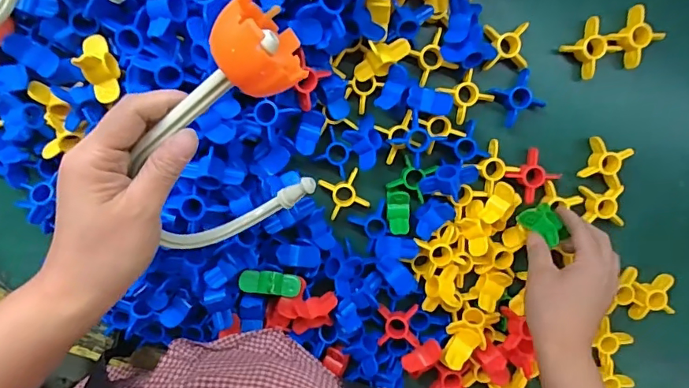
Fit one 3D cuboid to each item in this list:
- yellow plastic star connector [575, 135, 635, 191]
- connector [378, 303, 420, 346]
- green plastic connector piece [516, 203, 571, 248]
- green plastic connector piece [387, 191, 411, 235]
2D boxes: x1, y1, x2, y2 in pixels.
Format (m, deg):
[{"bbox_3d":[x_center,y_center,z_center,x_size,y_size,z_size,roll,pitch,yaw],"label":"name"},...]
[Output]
[{"bbox_3d":[0.258,-0.030,0.467,0.039,0.015,0.042,17,96,-4],"label":"yellow plastic star connector"},{"bbox_3d":[0.055,0.133,0.474,0.041,0.022,0.042,0,97,-2],"label":"connector"},{"bbox_3d":[0.185,0.029,0.441,0.035,0.034,0.031,-8,97,-1],"label":"green plastic connector piece"},{"bbox_3d":[0.053,0.017,0.458,0.021,0.019,0.041,-5,97,-1],"label":"green plastic connector piece"}]

